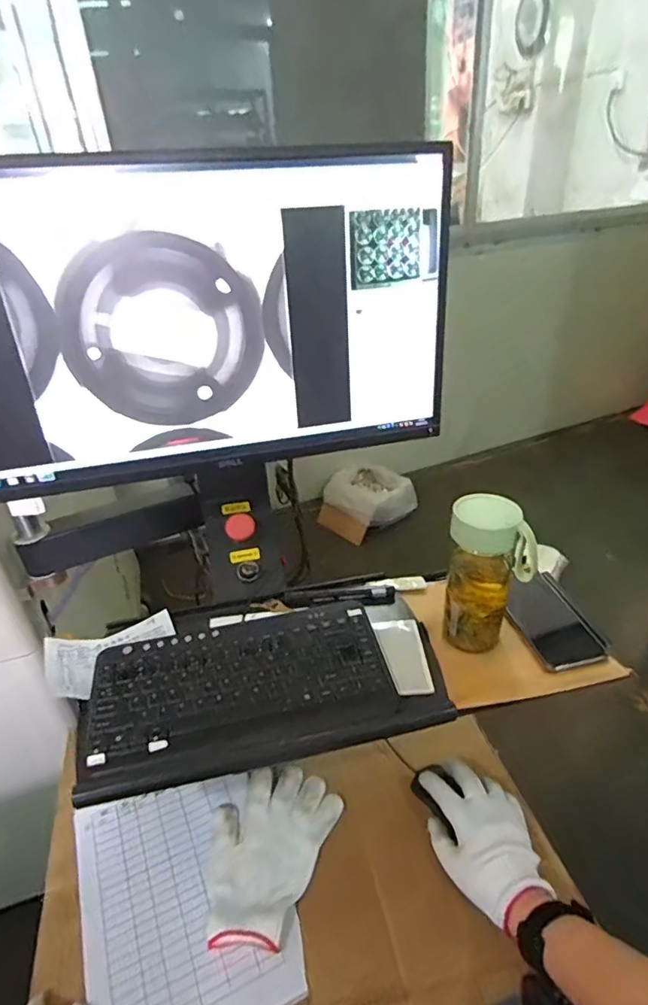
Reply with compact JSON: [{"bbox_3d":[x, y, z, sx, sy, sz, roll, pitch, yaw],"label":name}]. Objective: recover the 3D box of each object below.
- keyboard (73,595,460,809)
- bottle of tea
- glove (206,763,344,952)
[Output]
[{"bbox_3d":[-0.062,0.196,0.598,0.379,0.030,0.193,-8,33,-7],"label":"keyboard"},{"bbox_3d":[0.182,0.082,0.607,0.084,0.174,0.067,-2,33,3],"label":"bottle of tea"},{"bbox_3d":[-0.072,0.394,0.619,0.129,0.015,0.190,13,36,23],"label":"glove"}]

